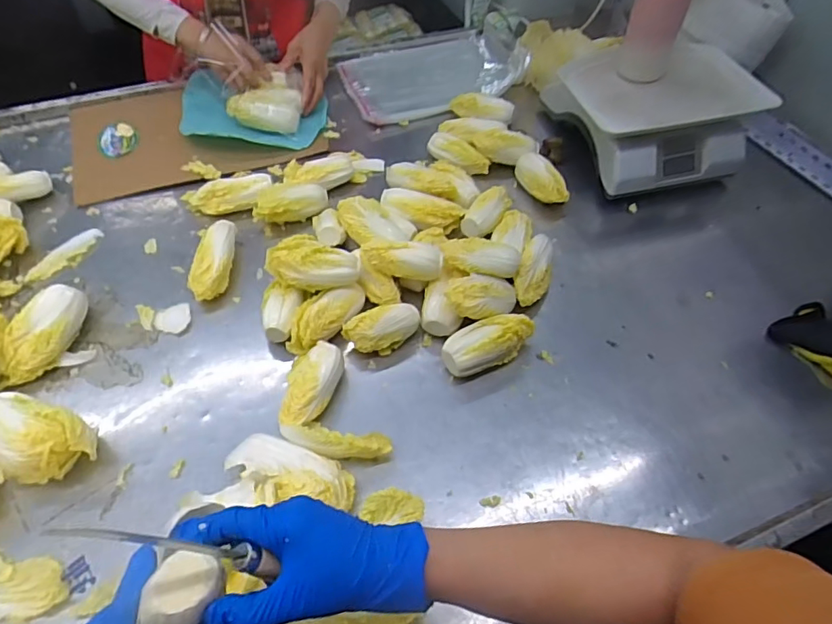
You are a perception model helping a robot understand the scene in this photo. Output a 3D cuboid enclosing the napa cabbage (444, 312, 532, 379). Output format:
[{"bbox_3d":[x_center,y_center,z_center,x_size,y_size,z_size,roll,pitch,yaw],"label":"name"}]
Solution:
[{"bbox_3d":[0.090,0.037,0.655,0.116,0.057,0.054,-21,57,-16],"label":"napa cabbage"}]

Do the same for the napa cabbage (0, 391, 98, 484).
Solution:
[{"bbox_3d":[-0.417,0.142,0.562,0.136,0.072,0.080,15,55,9],"label":"napa cabbage"}]

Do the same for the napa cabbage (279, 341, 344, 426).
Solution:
[{"bbox_3d":[-0.122,0.090,0.624,0.060,0.042,0.103,4,54,1],"label":"napa cabbage"}]

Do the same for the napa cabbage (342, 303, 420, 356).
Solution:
[{"bbox_3d":[-0.042,0.020,0.671,0.096,0.046,0.050,-26,58,-19],"label":"napa cabbage"}]

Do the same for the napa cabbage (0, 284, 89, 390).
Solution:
[{"bbox_3d":[-0.470,0.031,0.658,0.060,0.051,0.136,16,68,12],"label":"napa cabbage"}]

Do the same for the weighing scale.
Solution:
[{"bbox_3d":[0.394,-0.344,0.874,0.289,0.109,0.268,-11,55,-9],"label":"weighing scale"}]

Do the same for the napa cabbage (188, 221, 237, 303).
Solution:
[{"bbox_3d":[-0.286,-0.071,0.740,0.054,0.047,0.130,4,54,2],"label":"napa cabbage"}]

